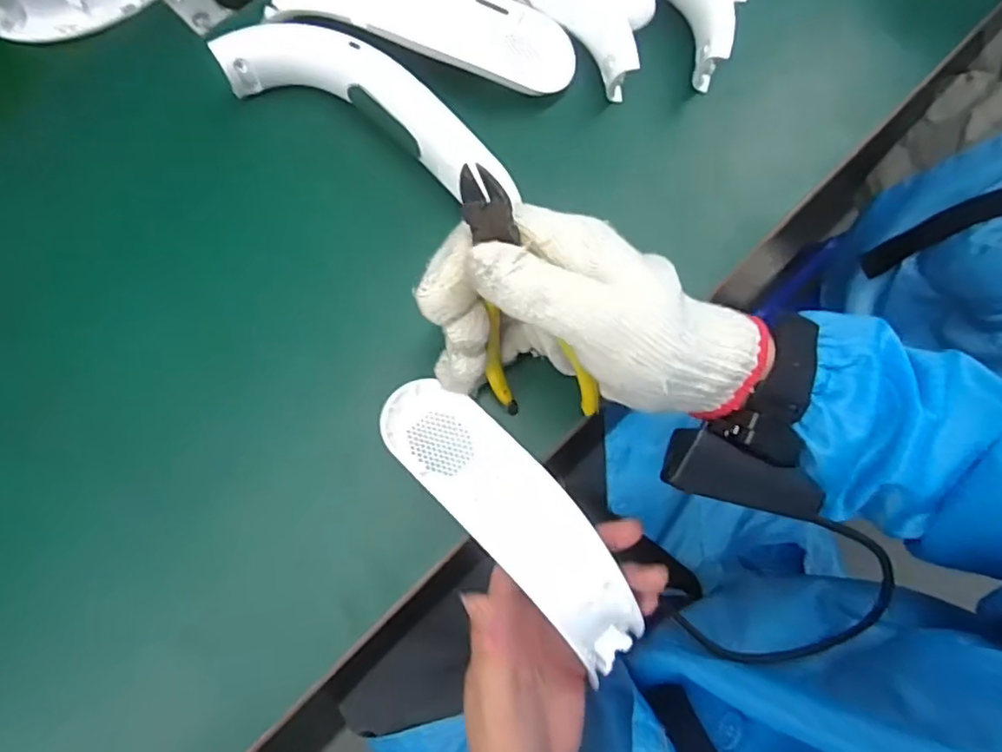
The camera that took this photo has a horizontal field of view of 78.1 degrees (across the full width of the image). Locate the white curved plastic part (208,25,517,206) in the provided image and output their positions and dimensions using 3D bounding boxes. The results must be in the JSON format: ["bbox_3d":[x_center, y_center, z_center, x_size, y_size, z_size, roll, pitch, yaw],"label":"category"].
[{"bbox_3d":[-0.077,-0.157,0.366,0.179,0.038,0.048,29,80,5],"label":"white curved plastic part"}]

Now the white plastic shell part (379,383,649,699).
[{"bbox_3d":[0.010,0.080,0.345,0.053,0.038,0.192,-41,86,-8],"label":"white plastic shell part"}]

